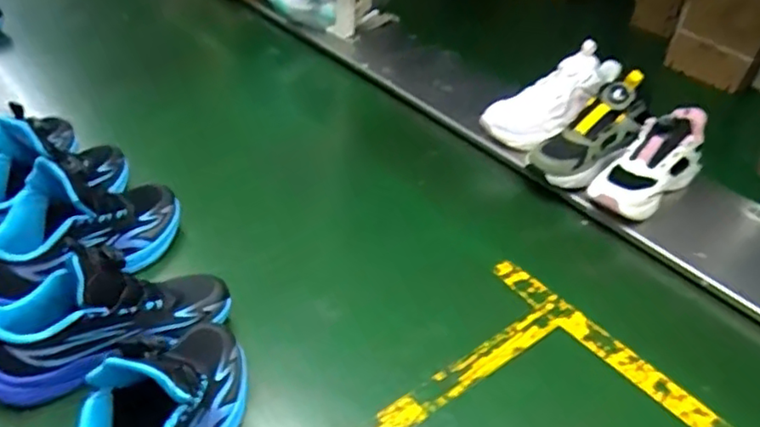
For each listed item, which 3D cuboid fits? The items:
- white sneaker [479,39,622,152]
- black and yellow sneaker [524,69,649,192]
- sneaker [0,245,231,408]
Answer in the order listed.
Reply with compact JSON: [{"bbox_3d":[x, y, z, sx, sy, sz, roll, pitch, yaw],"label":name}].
[{"bbox_3d":[0.301,-0.198,0.984,0.261,0.129,0.104,-17,44,-26],"label":"white sneaker"},{"bbox_3d":[0.336,-0.124,0.960,0.221,0.074,0.094,-43,55,-10],"label":"black and yellow sneaker"},{"bbox_3d":[-0.271,0.096,0.603,0.234,0.127,0.078,-15,43,-24],"label":"sneaker"}]

